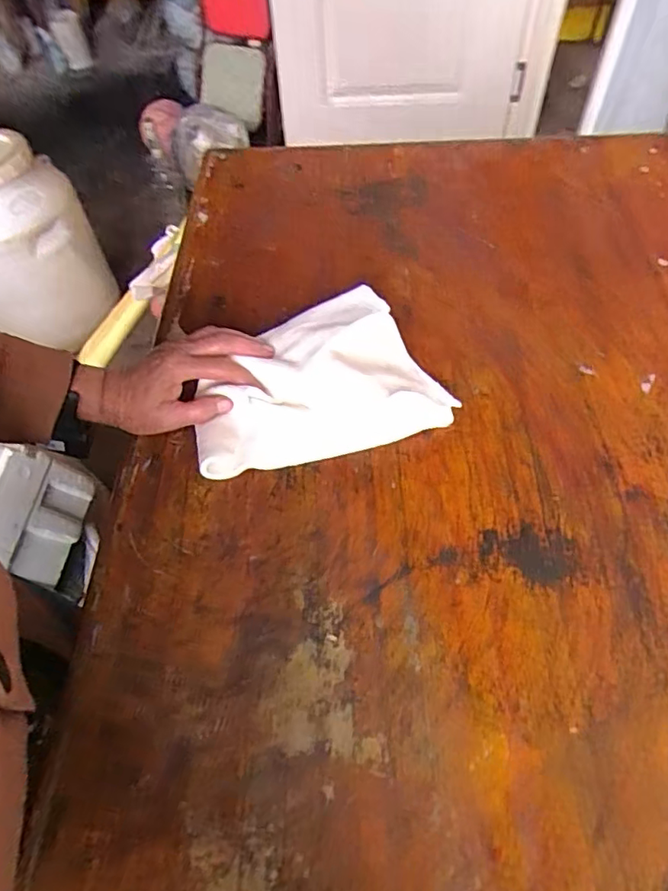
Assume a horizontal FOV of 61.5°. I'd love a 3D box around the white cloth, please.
[{"bbox_3d":[-0.025,-0.059,0.497,0.205,0.037,0.156,-17,57,-10],"label":"white cloth"}]

